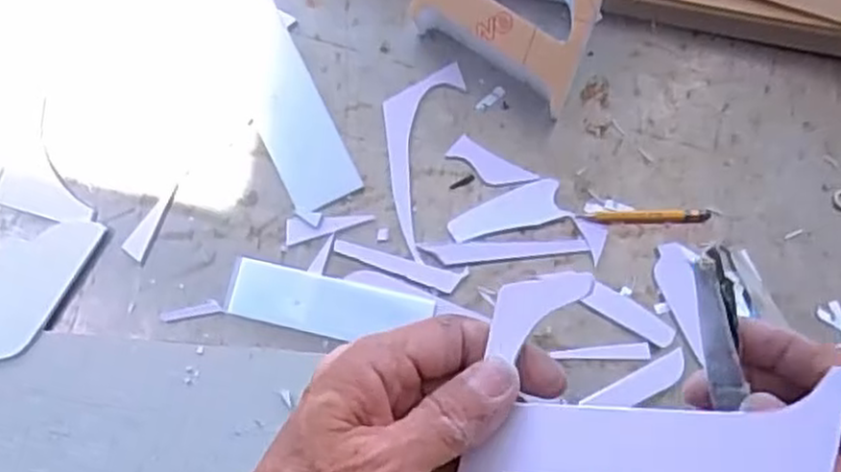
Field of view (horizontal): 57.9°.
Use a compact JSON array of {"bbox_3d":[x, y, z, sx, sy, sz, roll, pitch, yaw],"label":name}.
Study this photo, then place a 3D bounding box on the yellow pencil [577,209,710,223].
[{"bbox_3d":[0.156,-0.014,0.526,0.088,0.004,0.009,-1,75,0],"label":"yellow pencil"}]

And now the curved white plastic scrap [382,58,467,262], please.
[{"bbox_3d":[-0.006,-0.058,0.538,0.050,0.004,0.148,10,75,3],"label":"curved white plastic scrap"}]

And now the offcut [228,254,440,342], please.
[{"bbox_3d":[-0.061,0.047,0.506,0.130,0.004,0.039,12,78,5],"label":"offcut"}]

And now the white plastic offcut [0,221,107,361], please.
[{"bbox_3d":[-0.266,0.034,0.505,0.057,0.008,0.113,25,76,6],"label":"white plastic offcut"}]

